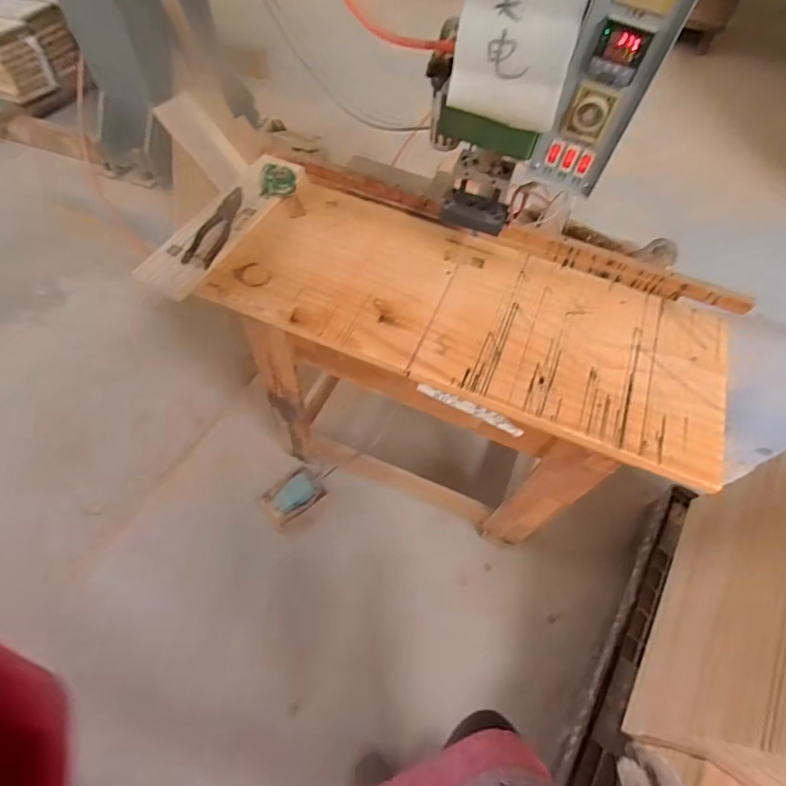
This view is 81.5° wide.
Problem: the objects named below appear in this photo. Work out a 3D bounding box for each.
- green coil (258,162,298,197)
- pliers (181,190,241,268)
[{"bbox_3d":[-0.203,-0.376,0.805,0.065,0.031,0.052,-6,59,-6],"label":"green coil"},{"bbox_3d":[-0.296,-0.282,0.764,0.048,0.011,0.193,7,58,1],"label":"pliers"}]

